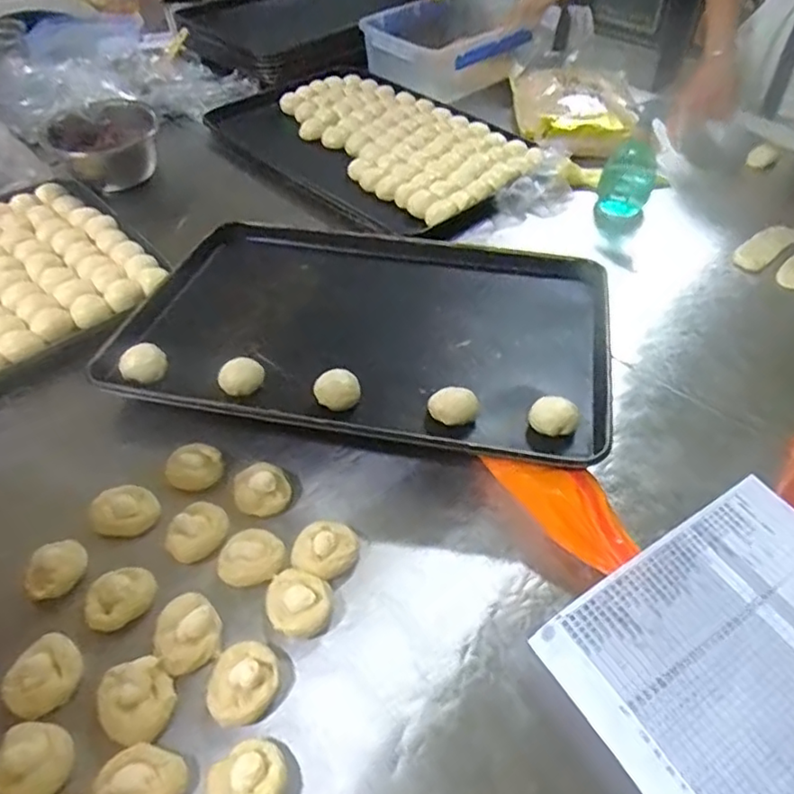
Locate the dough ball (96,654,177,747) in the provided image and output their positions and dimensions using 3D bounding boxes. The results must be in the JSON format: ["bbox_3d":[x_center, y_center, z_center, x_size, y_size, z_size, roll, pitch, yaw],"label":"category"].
[{"bbox_3d":[-0.217,0.253,0.509,0.056,0.020,0.064,-22,52,-18],"label":"dough ball"}]

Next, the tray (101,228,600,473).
[{"bbox_3d":[-0.031,-0.102,0.807,0.594,0.052,0.424,10,42,10],"label":"tray"}]

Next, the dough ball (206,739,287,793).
[{"bbox_3d":[-0.116,0.301,0.476,0.058,0.026,0.054,0,49,0],"label":"dough ball"}]

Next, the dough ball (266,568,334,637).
[{"bbox_3d":[-0.091,0.188,0.571,0.058,0.026,0.058,0,49,0],"label":"dough ball"}]

